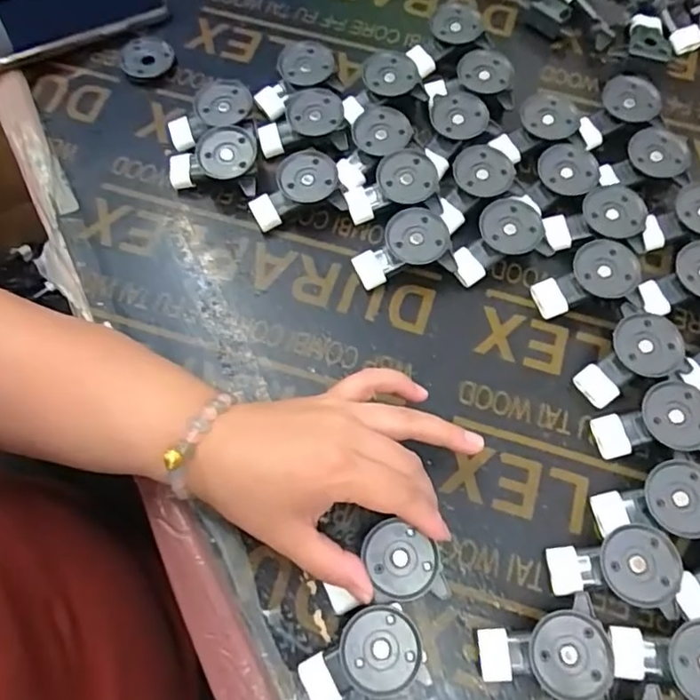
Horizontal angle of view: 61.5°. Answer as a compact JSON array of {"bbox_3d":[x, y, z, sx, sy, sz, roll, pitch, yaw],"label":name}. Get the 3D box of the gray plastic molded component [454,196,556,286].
[{"bbox_3d":[0.102,-0.076,0.416,0.065,0.033,0.043,-17,69,-7],"label":"gray plastic molded component"}]

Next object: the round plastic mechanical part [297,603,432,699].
[{"bbox_3d":[0.005,0.168,0.320,0.065,0.028,0.045,-16,68,-7],"label":"round plastic mechanical part"}]

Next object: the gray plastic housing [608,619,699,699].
[{"bbox_3d":[0.179,0.172,0.318,0.066,0.026,0.052,-2,68,-1],"label":"gray plastic housing"}]

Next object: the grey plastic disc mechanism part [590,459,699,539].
[{"bbox_3d":[0.182,0.093,0.351,0.064,0.030,0.041,-12,68,-5],"label":"grey plastic disc mechanism part"}]

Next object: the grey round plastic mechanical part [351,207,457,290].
[{"bbox_3d":[0.036,-0.070,0.414,0.066,0.030,0.043,-10,68,-4],"label":"grey round plastic mechanical part"}]

